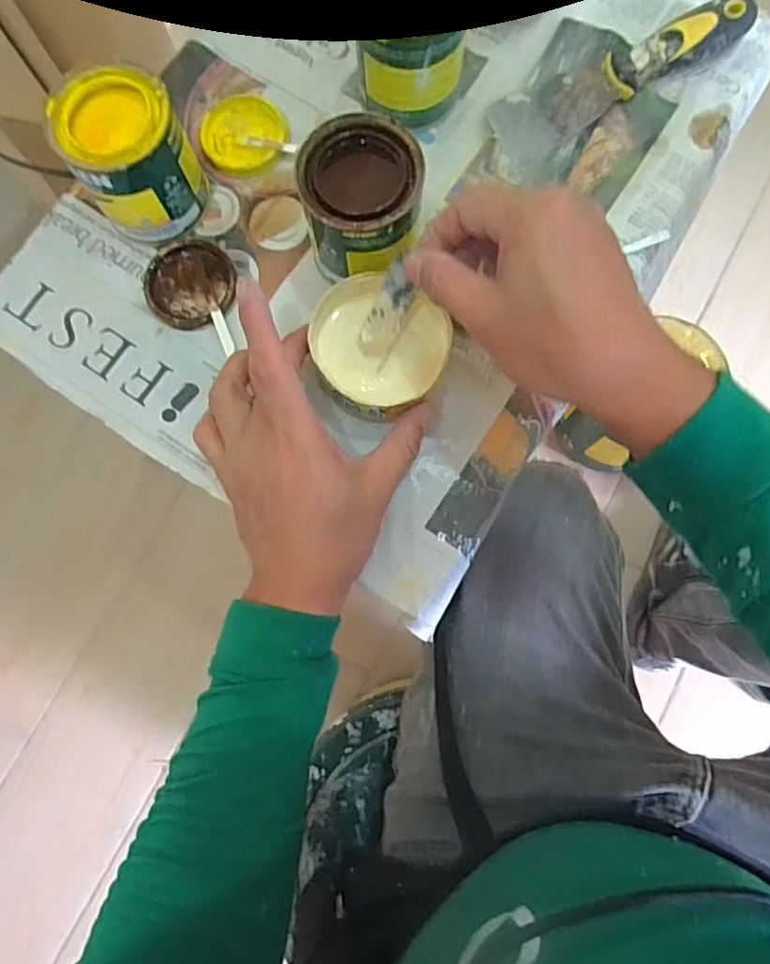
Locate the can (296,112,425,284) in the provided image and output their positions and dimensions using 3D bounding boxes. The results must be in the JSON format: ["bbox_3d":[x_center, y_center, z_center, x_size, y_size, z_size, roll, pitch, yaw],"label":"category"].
[{"bbox_3d":[-0.013,-0.164,0.357,0.069,0.067,0.079,10,80,3],"label":"can"}]

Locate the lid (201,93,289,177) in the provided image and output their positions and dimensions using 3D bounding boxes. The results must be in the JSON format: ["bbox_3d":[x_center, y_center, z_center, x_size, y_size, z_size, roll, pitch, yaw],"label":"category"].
[{"bbox_3d":[-0.100,-0.248,0.417,0.059,0.007,0.061,0,80,1],"label":"lid"}]

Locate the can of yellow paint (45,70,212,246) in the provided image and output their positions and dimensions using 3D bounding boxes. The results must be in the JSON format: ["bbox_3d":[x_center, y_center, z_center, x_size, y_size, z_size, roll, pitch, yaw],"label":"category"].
[{"bbox_3d":[-0.158,-0.204,0.373,0.071,0.074,0.068,-30,81,-4],"label":"can of yellow paint"}]

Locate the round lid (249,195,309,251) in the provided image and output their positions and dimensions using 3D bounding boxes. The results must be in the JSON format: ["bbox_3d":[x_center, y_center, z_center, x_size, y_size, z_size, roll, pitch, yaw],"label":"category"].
[{"bbox_3d":[-0.073,-0.180,0.405,0.039,0.004,0.041,-2,80,1],"label":"round lid"}]

